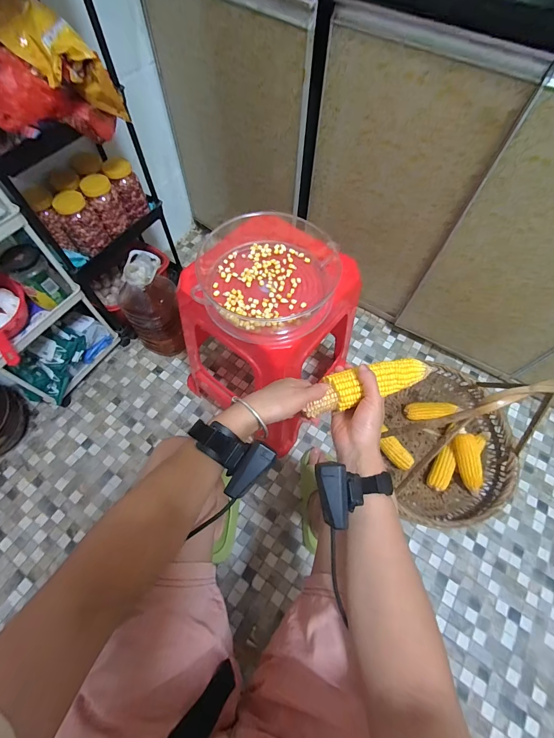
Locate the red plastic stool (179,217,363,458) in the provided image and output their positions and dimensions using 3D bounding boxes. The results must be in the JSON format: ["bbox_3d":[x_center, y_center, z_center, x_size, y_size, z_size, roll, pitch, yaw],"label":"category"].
[{"bbox_3d":[-0.019,-0.057,0.786,0.297,0.480,0.294,28,67,13],"label":"red plastic stool"}]

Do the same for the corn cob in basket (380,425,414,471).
[{"bbox_3d":[0.320,0.220,0.858,0.047,0.040,0.114,-29,68,-14],"label":"corn cob in basket"}]

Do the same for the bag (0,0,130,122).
[{"bbox_3d":[-0.407,-0.584,0.587,0.221,0.107,0.103,33,66,-13],"label":"bag"}]

